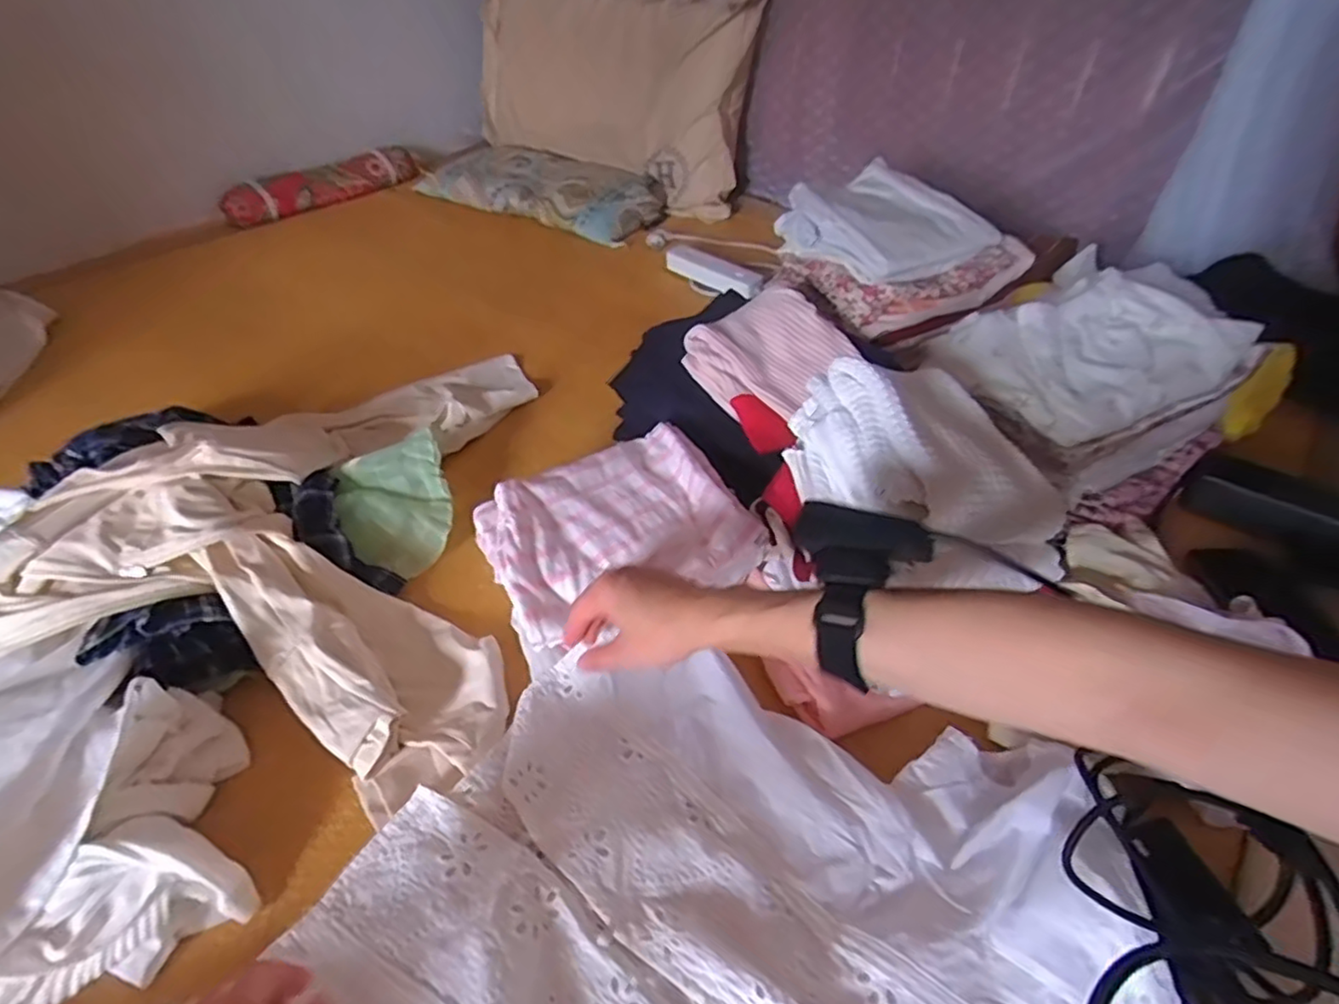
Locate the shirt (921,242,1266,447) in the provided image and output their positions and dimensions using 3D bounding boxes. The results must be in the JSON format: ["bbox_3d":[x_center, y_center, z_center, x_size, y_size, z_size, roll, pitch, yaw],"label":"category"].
[{"bbox_3d":[0.430,-0.165,0.660,0.293,0.066,0.173,-22,48,-20],"label":"shirt"}]

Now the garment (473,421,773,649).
[{"bbox_3d":[-0.048,0.017,0.584,0.218,0.051,0.170,-20,47,-18],"label":"garment"}]

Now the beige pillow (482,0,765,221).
[{"bbox_3d":[-0.127,-0.864,1.343,0.207,0.344,0.681,-32,51,-29],"label":"beige pillow"}]

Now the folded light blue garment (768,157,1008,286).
[{"bbox_3d":[0.253,-0.338,0.794,0.177,0.061,0.196,-25,49,-23],"label":"folded light blue garment"}]

